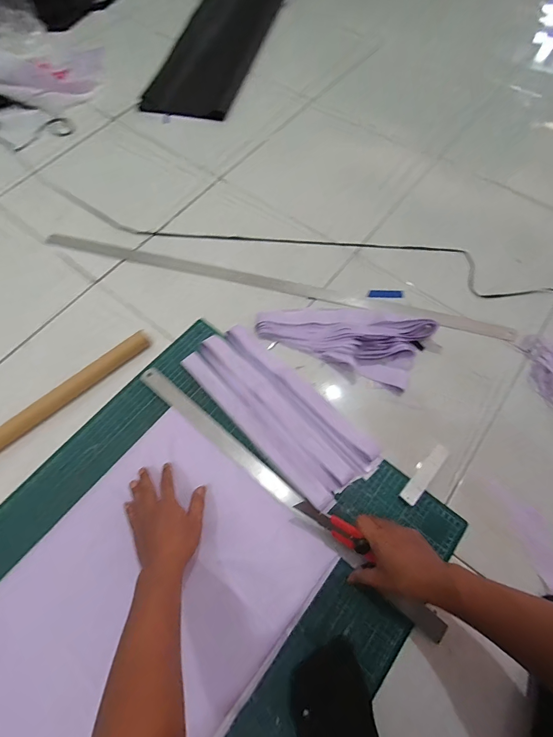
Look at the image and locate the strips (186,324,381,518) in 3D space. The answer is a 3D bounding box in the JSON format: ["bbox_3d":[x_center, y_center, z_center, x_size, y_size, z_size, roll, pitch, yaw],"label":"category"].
[{"bbox_3d":[-0.001,0.069,0.618,0.361,0.010,0.147,42,75,16],"label":"strips"}]

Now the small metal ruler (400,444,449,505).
[{"bbox_3d":[0.251,0.176,0.583,0.027,0.006,0.120,40,66,16],"label":"small metal ruler"}]

